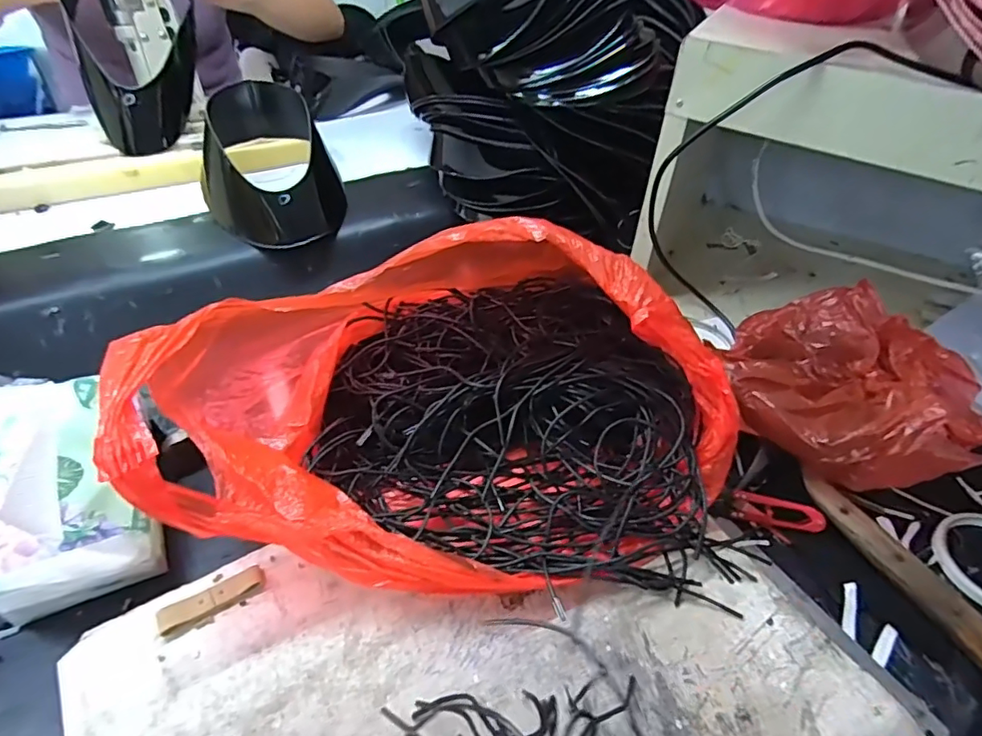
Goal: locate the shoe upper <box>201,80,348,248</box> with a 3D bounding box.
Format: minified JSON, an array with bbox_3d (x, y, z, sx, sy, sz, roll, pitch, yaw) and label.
[{"bbox_3d":[-0.248,-0.231,0.611,0.145,0.089,0.202,-17,48,-19],"label":"shoe upper"}]

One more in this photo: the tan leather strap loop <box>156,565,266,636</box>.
[{"bbox_3d":[-0.176,0.146,0.346,0.062,0.006,0.017,-24,54,-25],"label":"tan leather strap loop"}]

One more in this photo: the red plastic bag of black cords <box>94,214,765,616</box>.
[{"bbox_3d":[-0.022,-0.017,0.408,0.380,0.140,0.317,2,44,-1],"label":"red plastic bag of black cords"}]

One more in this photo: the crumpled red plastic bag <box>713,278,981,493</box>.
[{"bbox_3d":[0.301,0.014,0.473,0.191,0.096,0.198,32,51,26],"label":"crumpled red plastic bag"}]

